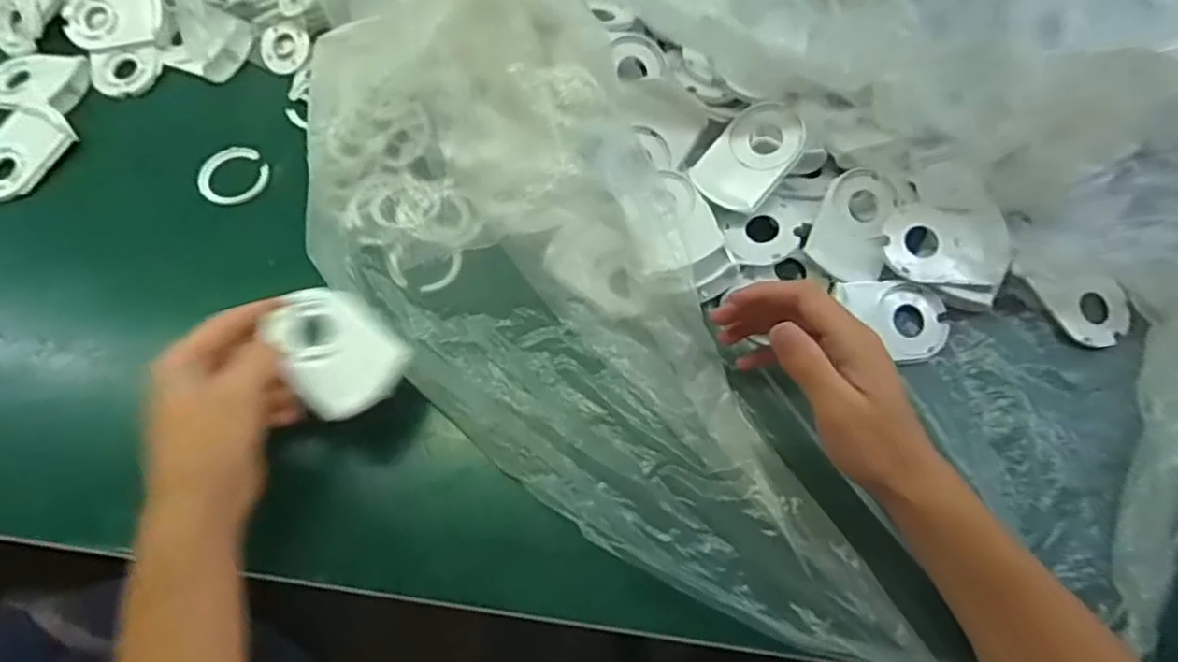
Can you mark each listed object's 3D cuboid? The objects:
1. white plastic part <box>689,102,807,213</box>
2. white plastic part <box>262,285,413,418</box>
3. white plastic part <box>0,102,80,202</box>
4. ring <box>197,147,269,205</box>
[{"bbox_3d":[0.114,-0.125,0.473,0.056,0.020,0.083,41,77,13],"label":"white plastic part"},{"bbox_3d":[-0.156,0.010,0.408,0.086,0.015,0.061,38,76,12],"label":"white plastic part"},{"bbox_3d":[-0.445,-0.138,0.523,0.056,0.016,0.083,28,68,11],"label":"white plastic part"},{"bbox_3d":[-0.276,-0.120,0.519,0.050,0.006,0.048,0,66,-1],"label":"ring"}]

